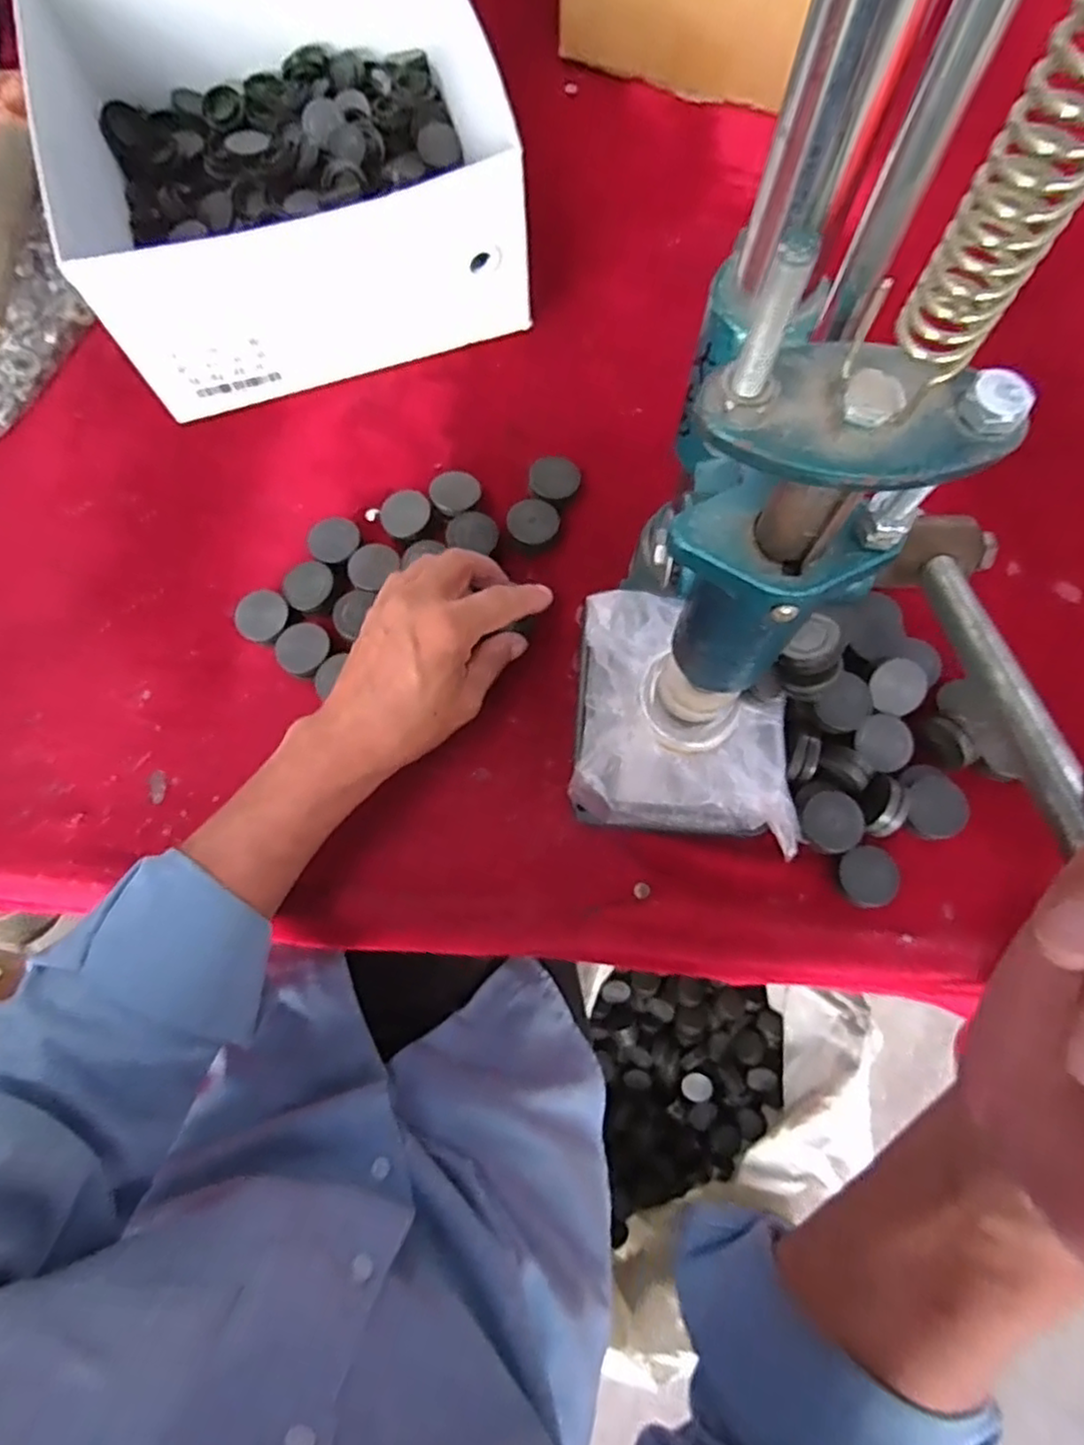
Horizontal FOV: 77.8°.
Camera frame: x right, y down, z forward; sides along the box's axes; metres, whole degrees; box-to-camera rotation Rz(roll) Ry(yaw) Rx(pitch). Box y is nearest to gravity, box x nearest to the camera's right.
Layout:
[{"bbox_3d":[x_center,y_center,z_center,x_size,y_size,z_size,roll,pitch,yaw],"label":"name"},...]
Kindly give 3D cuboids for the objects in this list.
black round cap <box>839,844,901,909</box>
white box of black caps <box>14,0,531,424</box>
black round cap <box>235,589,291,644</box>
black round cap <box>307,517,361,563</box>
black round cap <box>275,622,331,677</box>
[{"bbox_3d":[0.181,0.085,0.369,0.031,0.008,0.032,-5,79,17],"label":"black round cap"},{"bbox_3d":[-0.179,-0.406,0.475,0.268,0.120,0.322,-16,74,-4],"label":"white box of black caps"},{"bbox_3d":[-0.173,-0.065,0.421,0.033,0.015,0.032,0,74,0],"label":"black round cap"},{"bbox_3d":[-0.133,-0.114,0.434,0.031,0.016,0.032,0,74,0],"label":"black round cap"},{"bbox_3d":[-0.147,-0.044,0.416,0.032,0.014,0.033,0,74,0],"label":"black round cap"}]

